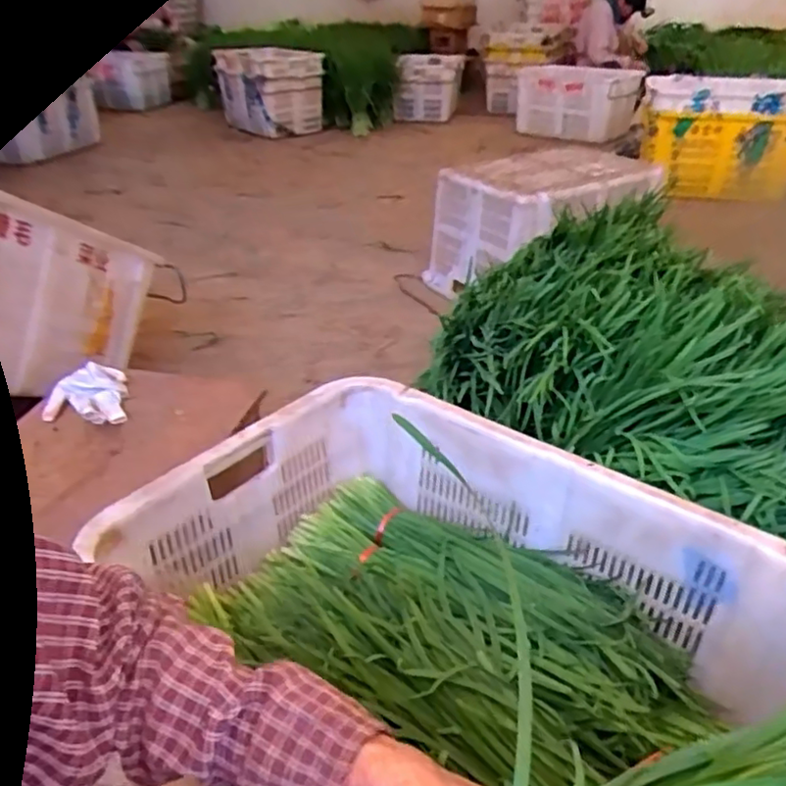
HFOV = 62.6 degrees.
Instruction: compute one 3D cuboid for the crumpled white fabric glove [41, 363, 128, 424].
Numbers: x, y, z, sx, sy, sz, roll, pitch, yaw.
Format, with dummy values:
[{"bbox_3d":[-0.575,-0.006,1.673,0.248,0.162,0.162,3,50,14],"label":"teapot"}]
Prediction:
[{"bbox_3d":[-0.468,0.001,0.997,0.115,0.028,0.136,-5,33,-7],"label":"crumpled white fabric glove"}]

